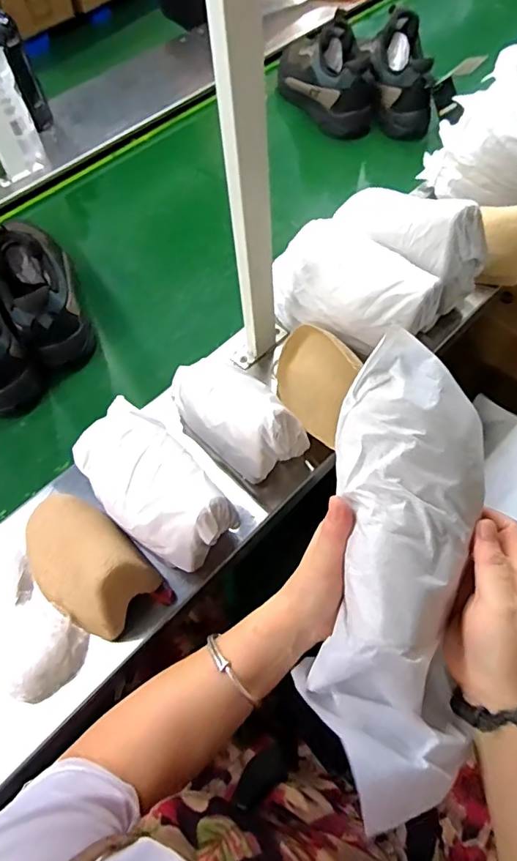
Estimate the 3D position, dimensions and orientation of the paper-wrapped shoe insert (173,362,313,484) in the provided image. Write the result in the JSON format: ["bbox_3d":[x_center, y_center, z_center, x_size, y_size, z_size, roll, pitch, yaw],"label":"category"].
[{"bbox_3d":[-0.035,-0.036,0.598,0.202,0.106,0.091,40,68,22],"label":"paper-wrapped shoe insert"}]

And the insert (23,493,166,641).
[{"bbox_3d":[-0.191,0.138,0.530,0.157,0.095,0.092,37,67,21],"label":"insert"}]

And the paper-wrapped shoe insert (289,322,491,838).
[{"bbox_3d":[0.099,0.085,0.346,0.104,0.068,0.290,5,87,5],"label":"paper-wrapped shoe insert"}]

